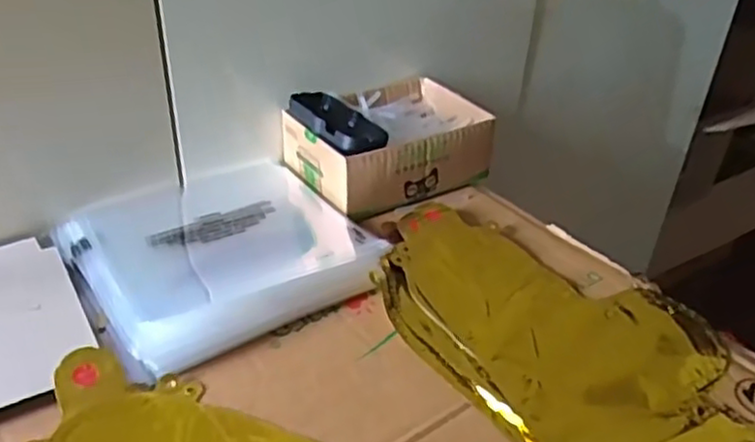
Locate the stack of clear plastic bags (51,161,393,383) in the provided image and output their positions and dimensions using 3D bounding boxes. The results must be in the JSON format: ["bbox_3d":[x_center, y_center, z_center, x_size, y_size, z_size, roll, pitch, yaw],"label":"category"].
[{"bbox_3d":[-0.135,0.021,0.600,0.236,0.031,0.220,-19,41,-28],"label":"stack of clear plastic bags"}]

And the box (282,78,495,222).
[{"bbox_3d":[0.013,-0.085,0.722,0.190,0.079,0.133,-21,41,-30],"label":"box"}]

